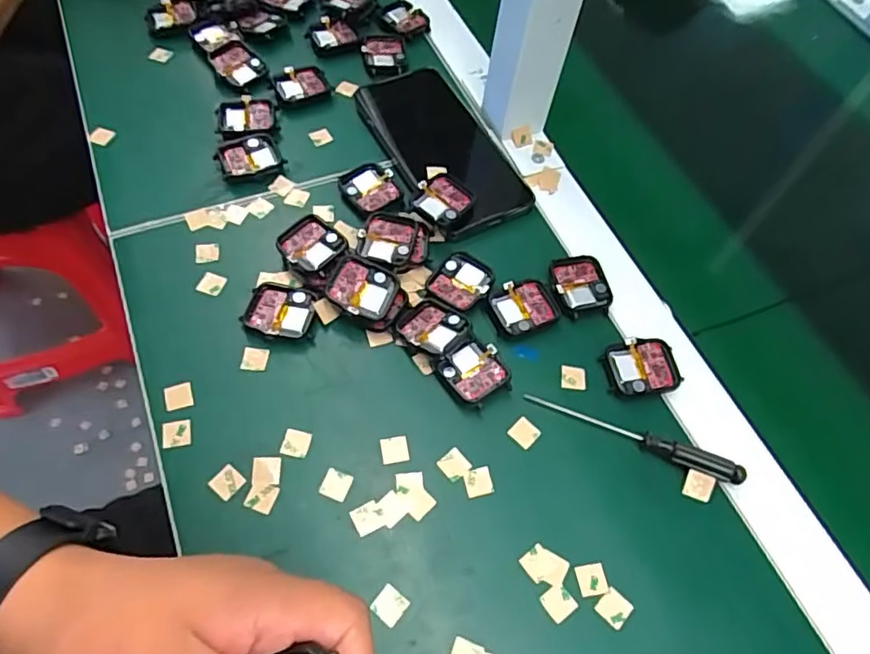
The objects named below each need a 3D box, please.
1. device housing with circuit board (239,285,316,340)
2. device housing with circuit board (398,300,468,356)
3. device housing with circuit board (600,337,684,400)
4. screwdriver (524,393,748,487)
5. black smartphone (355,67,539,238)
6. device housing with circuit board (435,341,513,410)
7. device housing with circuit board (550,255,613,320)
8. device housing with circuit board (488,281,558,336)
[{"bbox_3d":[-0.101,-0.010,0.383,0.044,0.011,0.037,13,61,3],"label":"device housing with circuit board"},{"bbox_3d":[-0.001,-0.001,0.380,0.042,0.009,0.033,33,64,14],"label":"device housing with circuit board"},{"bbox_3d":[0.133,0.027,0.379,0.045,0.007,0.038,-4,62,-6],"label":"device housing with circuit board"},{"bbox_3d":[0.119,0.066,0.355,0.131,0.014,0.012,21,62,8],"label":"screwdriver"},{"bbox_3d":[0.007,-0.146,0.461,0.085,0.016,0.164,-24,65,-16],"label":"black smartphone"},{"bbox_3d":[0.025,0.028,0.368,0.036,0.011,0.039,-29,67,-18],"label":"device housing with circuit board"},{"bbox_3d":[0.102,-0.029,0.405,0.038,0.004,0.045,-11,62,-10],"label":"device housing with circuit board"},{"bbox_3d":[0.060,-0.013,0.394,0.043,0.006,0.036,-15,63,-12],"label":"device housing with circuit board"}]

